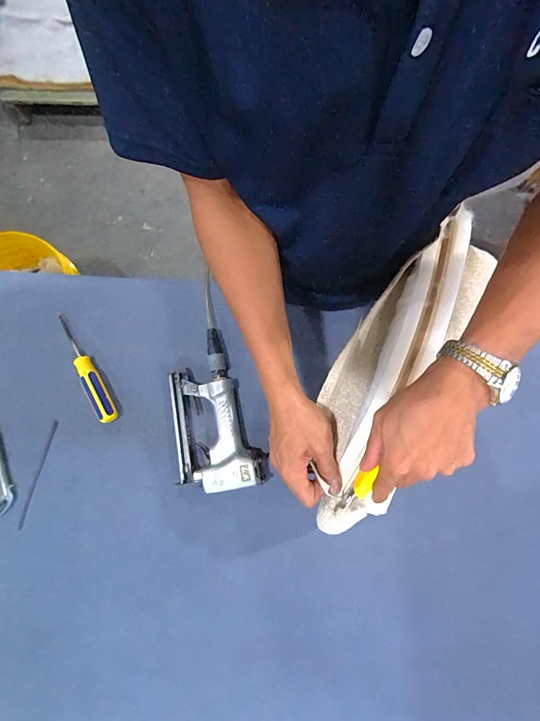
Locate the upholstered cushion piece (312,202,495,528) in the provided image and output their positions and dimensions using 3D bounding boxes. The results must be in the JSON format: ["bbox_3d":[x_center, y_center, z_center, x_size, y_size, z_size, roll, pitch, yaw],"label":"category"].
[{"bbox_3d":[0.140,0.007,0.415,0.109,0.070,0.392,28,85,5],"label":"upholstered cushion piece"}]

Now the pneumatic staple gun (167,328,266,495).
[{"bbox_3d":[-0.092,0.076,0.562,0.134,0.045,0.251,-11,82,-3],"label":"pneumatic staple gun"}]

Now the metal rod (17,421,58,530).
[{"bbox_3d":[-0.367,0.179,0.553,0.008,0.004,0.167,14,82,0],"label":"metal rod"}]

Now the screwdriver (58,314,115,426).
[{"bbox_3d":[-0.298,0.014,0.575,0.028,0.034,0.189,-28,84,-5],"label":"screwdriver"}]

